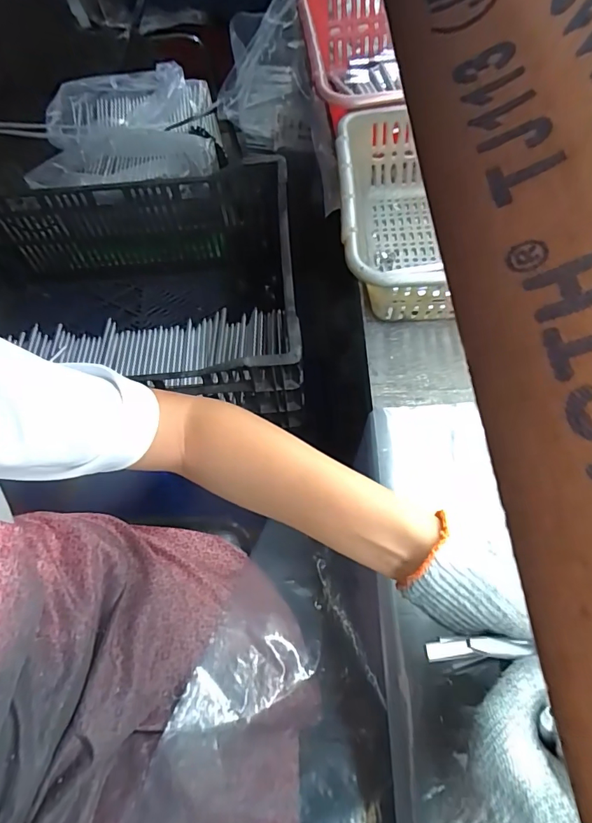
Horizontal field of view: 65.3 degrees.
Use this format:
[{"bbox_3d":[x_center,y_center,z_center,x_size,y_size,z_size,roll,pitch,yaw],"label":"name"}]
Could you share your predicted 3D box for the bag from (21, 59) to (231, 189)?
[{"bbox_3d":[-0.372,-0.638,1.047,0.375,0.088,0.368,-8,62,-2],"label":"bag"}]

